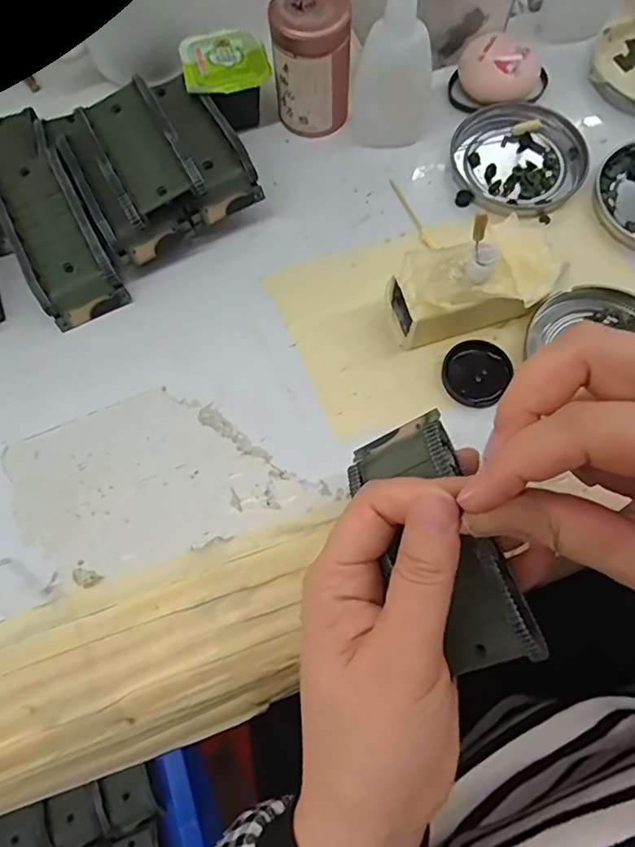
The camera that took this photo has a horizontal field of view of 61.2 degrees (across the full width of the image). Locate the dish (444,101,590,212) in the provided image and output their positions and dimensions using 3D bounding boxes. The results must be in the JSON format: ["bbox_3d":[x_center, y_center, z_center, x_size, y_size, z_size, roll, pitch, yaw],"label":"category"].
[{"bbox_3d":[0.121,-0.162,0.326,0.079,0.008,0.075,-1,71,2],"label":"dish"}]

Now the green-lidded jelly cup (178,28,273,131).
[{"bbox_3d":[-0.053,-0.207,0.330,0.049,0.040,0.045,-1,71,2],"label":"green-lidded jelly cup"}]

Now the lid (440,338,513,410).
[{"bbox_3d":[0.084,-0.027,0.283,0.035,0.005,0.034,-1,71,2],"label":"lid"}]

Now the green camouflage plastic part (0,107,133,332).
[{"bbox_3d":[-0.160,-0.124,0.310,0.046,0.031,0.143,-30,73,-8],"label":"green camouflage plastic part"}]

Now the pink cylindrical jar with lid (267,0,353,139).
[{"bbox_3d":[-0.003,-0.210,0.316,0.044,0.067,0.037,-1,71,1],"label":"pink cylindrical jar with lid"}]

